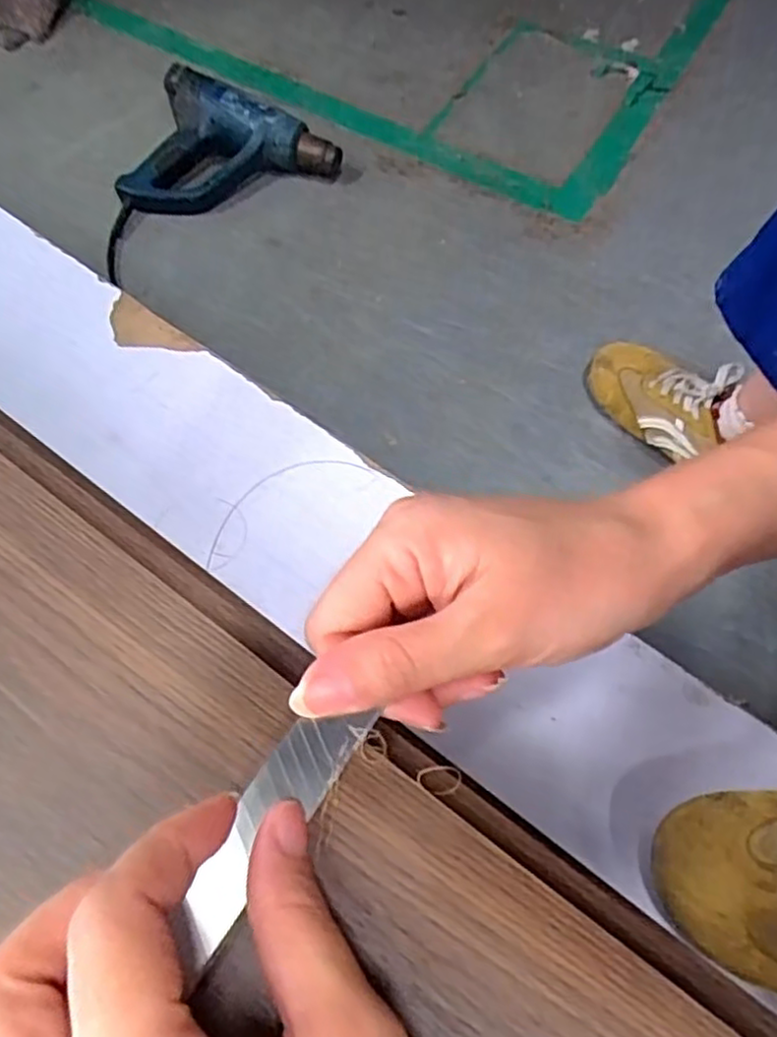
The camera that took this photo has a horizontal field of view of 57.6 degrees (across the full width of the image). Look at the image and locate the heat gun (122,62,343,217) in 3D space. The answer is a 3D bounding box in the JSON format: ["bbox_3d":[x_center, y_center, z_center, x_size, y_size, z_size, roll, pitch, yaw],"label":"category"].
[{"bbox_3d":[-0.194,-0.450,0.871,0.249,0.072,0.173,13,65,7],"label":"heat gun"}]

